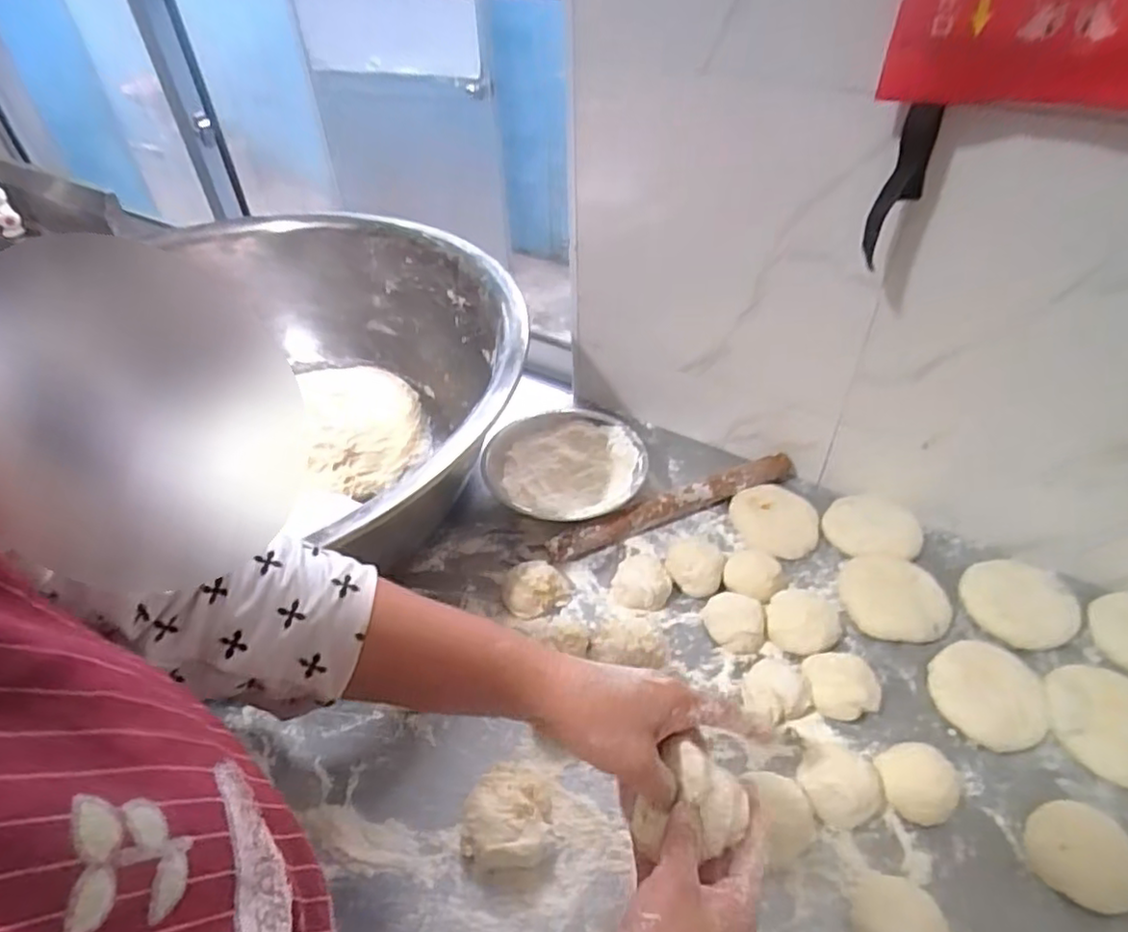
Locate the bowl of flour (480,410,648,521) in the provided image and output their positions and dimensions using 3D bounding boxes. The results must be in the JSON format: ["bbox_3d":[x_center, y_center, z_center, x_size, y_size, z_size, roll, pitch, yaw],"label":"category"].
[{"bbox_3d":[0.001,0.007,0.718,0.169,0.056,0.170,-2,44,2],"label":"bowl of flour"}]

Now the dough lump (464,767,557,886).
[{"bbox_3d":[-0.040,0.257,0.473,0.063,0.026,0.072,-3,44,1],"label":"dough lump"}]

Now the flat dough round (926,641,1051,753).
[{"bbox_3d":[0.362,0.191,0.549,0.105,0.017,0.086,-17,46,-13],"label":"flat dough round"}]

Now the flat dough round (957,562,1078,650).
[{"bbox_3d":[0.425,0.125,0.604,0.093,0.020,0.088,-2,44,2],"label":"flat dough round"}]

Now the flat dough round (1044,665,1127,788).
[{"bbox_3d":[0.435,0.205,0.518,0.086,0.016,0.093,-2,44,2],"label":"flat dough round"}]

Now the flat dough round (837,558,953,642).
[{"bbox_3d":[0.307,0.120,0.604,0.084,0.029,0.086,-2,44,2],"label":"flat dough round"}]

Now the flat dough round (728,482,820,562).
[{"bbox_3d":[0.225,0.056,0.686,0.079,0.017,0.086,-2,44,2],"label":"flat dough round"}]

